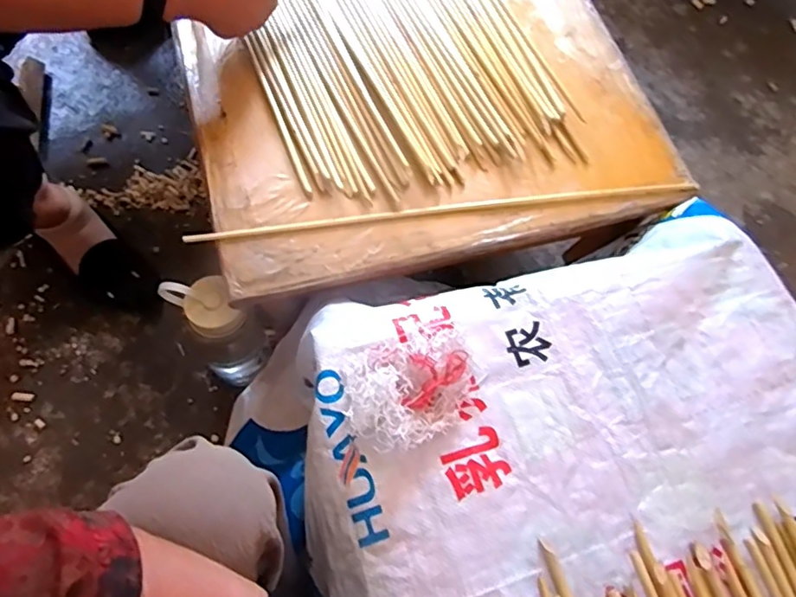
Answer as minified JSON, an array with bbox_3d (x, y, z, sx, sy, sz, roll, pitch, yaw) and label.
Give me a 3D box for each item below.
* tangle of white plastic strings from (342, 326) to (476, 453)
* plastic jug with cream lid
[{"bbox_3d":[0.010,0.074,0.487,0.114,0.037,0.097,-20,63,-13],"label":"tangle of white plastic strings"},{"bbox_3d":[-0.208,0.038,0.706,0.085,0.169,0.091,-30,73,-17],"label":"plastic jug with cream lid"}]

